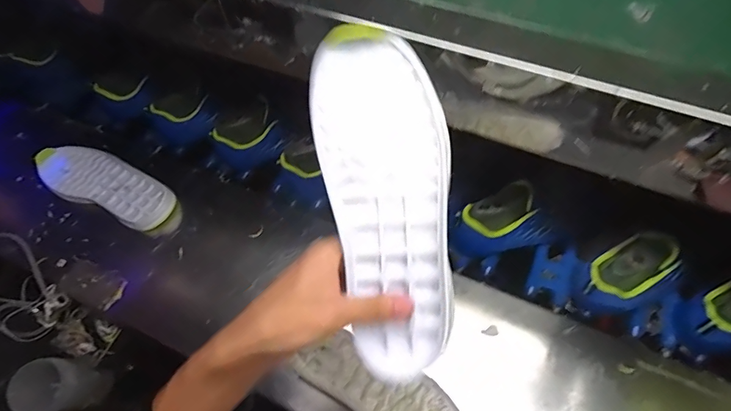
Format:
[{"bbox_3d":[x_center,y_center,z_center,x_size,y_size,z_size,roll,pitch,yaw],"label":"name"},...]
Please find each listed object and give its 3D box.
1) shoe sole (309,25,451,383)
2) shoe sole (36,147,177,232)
[{"bbox_3d":[0.017,0.003,0.302,0.084,0.023,0.240,-9,97,-3],"label":"shoe sole"},{"bbox_3d":[-0.411,-0.033,0.666,0.246,0.030,0.091,22,68,10],"label":"shoe sole"}]

